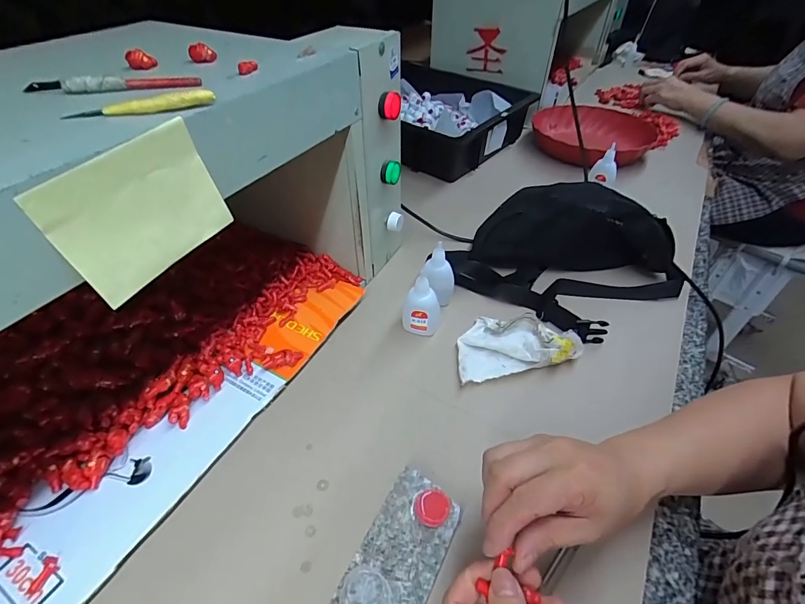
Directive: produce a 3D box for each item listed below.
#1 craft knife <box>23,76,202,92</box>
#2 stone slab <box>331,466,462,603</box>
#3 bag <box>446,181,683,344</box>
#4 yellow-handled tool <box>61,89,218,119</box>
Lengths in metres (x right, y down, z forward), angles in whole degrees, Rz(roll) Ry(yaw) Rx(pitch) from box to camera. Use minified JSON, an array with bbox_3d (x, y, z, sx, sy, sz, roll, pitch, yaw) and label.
[{"bbox_3d":[-0.205,-0.155,0.287,0.115,0.010,0.011,-8,44,-9],"label":"craft knife"},{"bbox_3d":[0.001,0.198,0.322,0.060,0.030,0.108,21,47,20],"label":"stone slab"},{"bbox_3d":[0.219,-0.066,0.525,0.266,0.098,0.214,32,51,20],"label":"bag"},{"bbox_3d":[-0.164,-0.123,0.252,0.086,0.013,0.010,-10,45,-11],"label":"yellow-handled tool"}]

